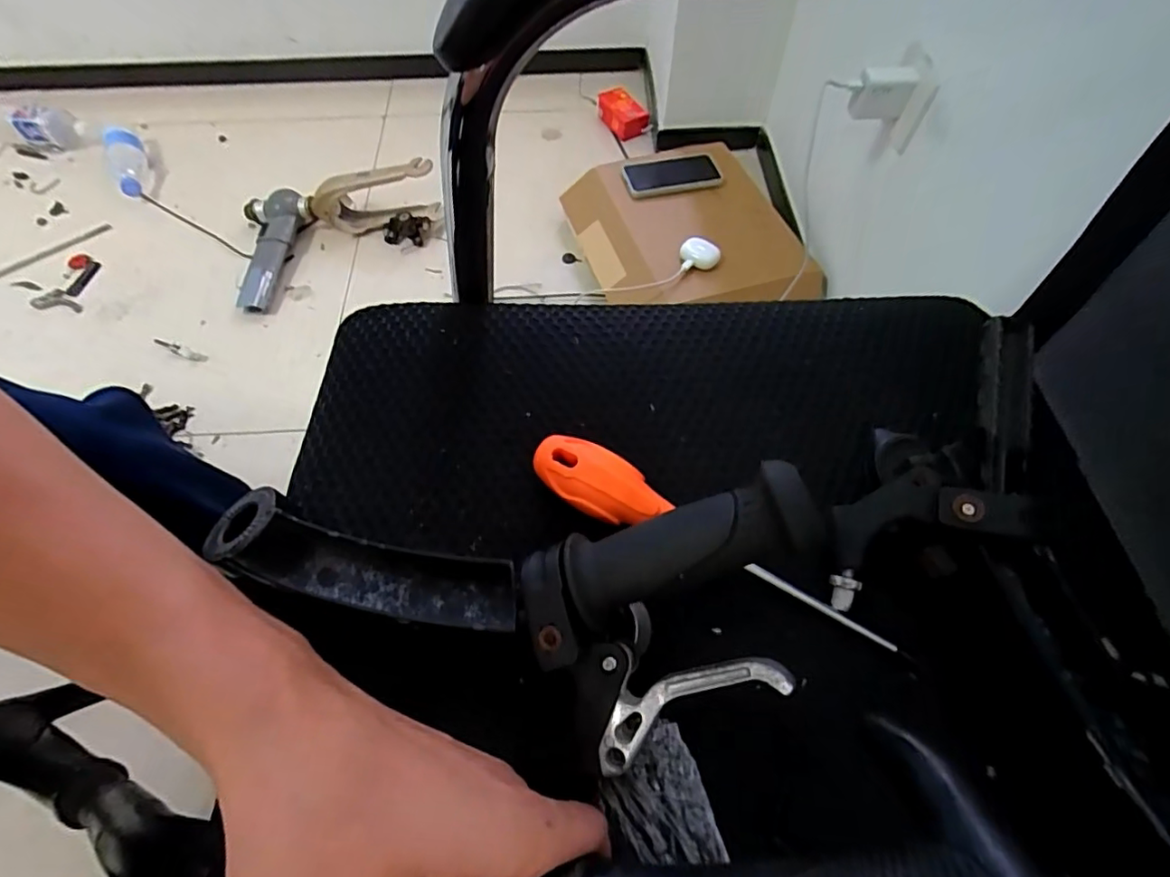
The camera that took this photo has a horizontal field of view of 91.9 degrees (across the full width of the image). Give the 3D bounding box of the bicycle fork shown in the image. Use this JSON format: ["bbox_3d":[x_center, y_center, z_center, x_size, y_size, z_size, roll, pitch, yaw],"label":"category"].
[{"bbox_3d":[-0.471,-0.405,1.006,0.380,0.120,0.226,-32,65,-16],"label":"bicycle fork"}]

